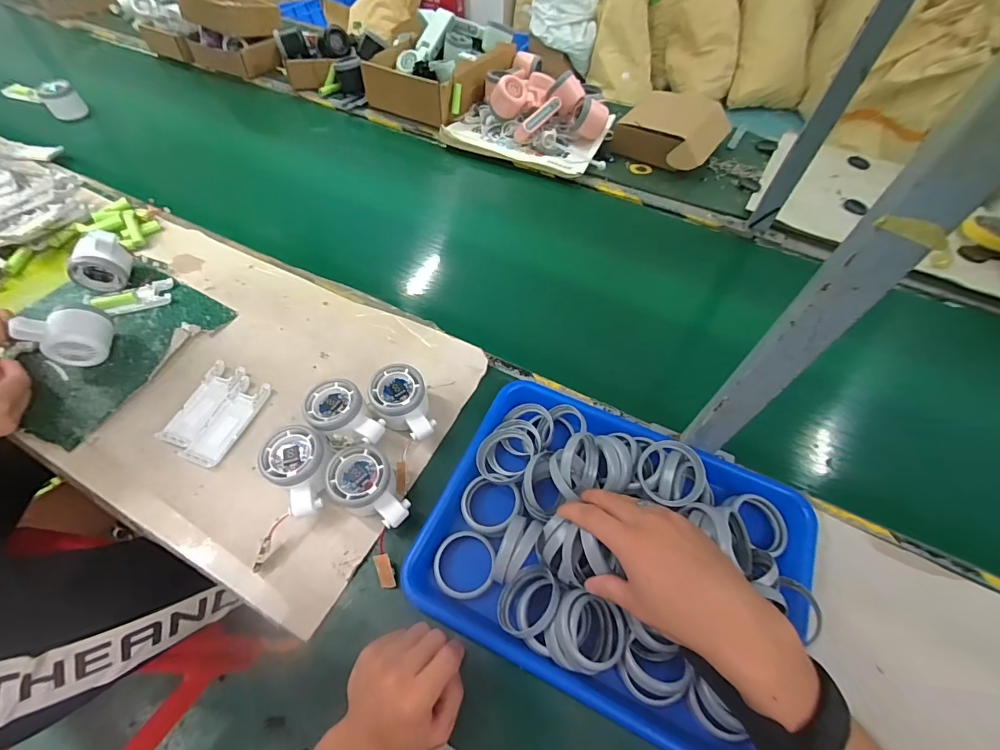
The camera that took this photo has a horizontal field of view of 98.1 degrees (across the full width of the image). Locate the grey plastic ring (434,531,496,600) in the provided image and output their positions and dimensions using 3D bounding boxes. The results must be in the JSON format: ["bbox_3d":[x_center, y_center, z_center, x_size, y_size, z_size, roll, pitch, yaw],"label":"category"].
[{"bbox_3d":[-0.033,0.174,0.399,0.056,0.006,0.057,1,56,-1],"label":"grey plastic ring"}]

